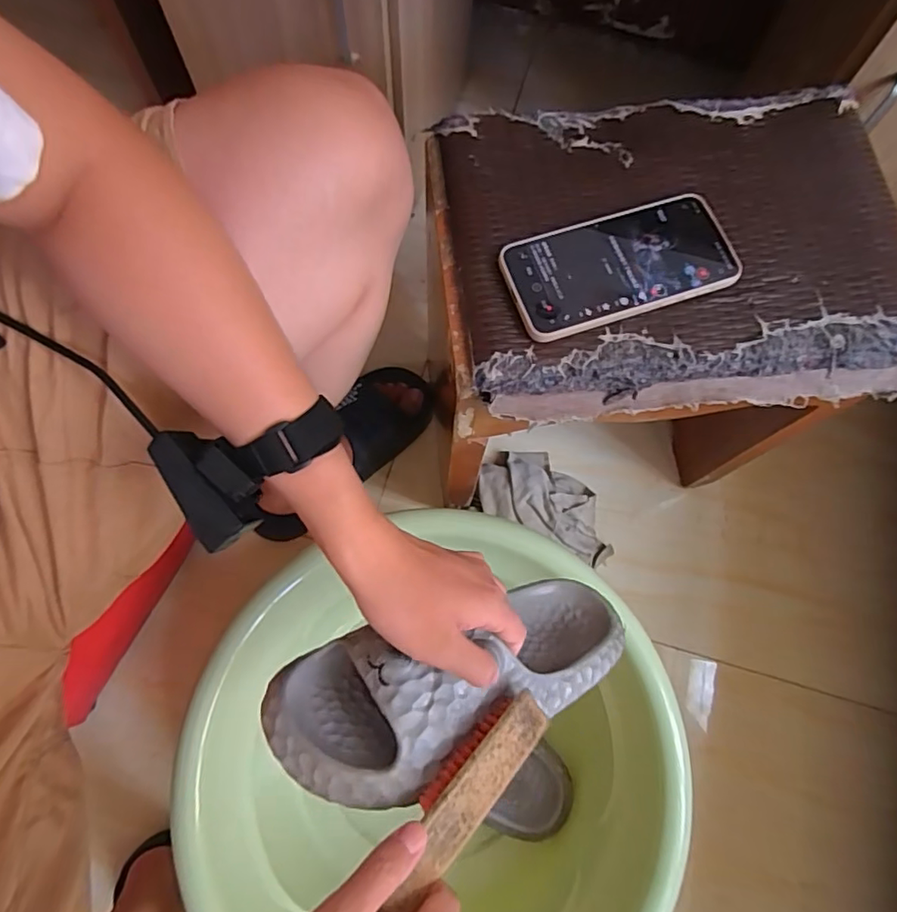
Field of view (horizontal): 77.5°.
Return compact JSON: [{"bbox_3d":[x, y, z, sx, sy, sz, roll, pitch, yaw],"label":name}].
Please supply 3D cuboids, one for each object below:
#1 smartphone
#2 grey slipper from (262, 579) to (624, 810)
[{"bbox_3d":[0.127,-0.140,0.408,0.168,0.008,0.081,-15,73,-6],"label":"smartphone"},{"bbox_3d":[0.020,0.147,0.406,0.287,0.090,0.117,-10,36,-32],"label":"grey slipper"}]

